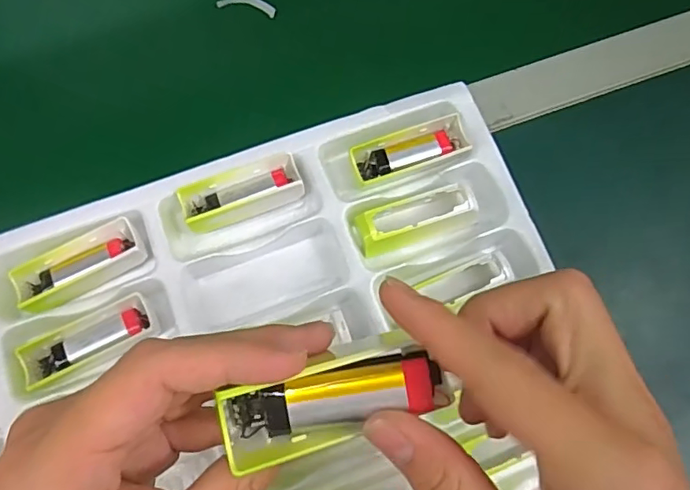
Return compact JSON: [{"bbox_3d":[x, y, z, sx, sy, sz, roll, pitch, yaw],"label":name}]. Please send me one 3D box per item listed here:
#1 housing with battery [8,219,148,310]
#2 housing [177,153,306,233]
[{"bbox_3d":[-0.169,0.013,0.346,0.077,0.014,0.030,-29,78,-8],"label":"housing with battery"},{"bbox_3d":[-0.068,-0.035,0.361,0.079,0.019,0.032,-22,77,-7],"label":"housing"}]

